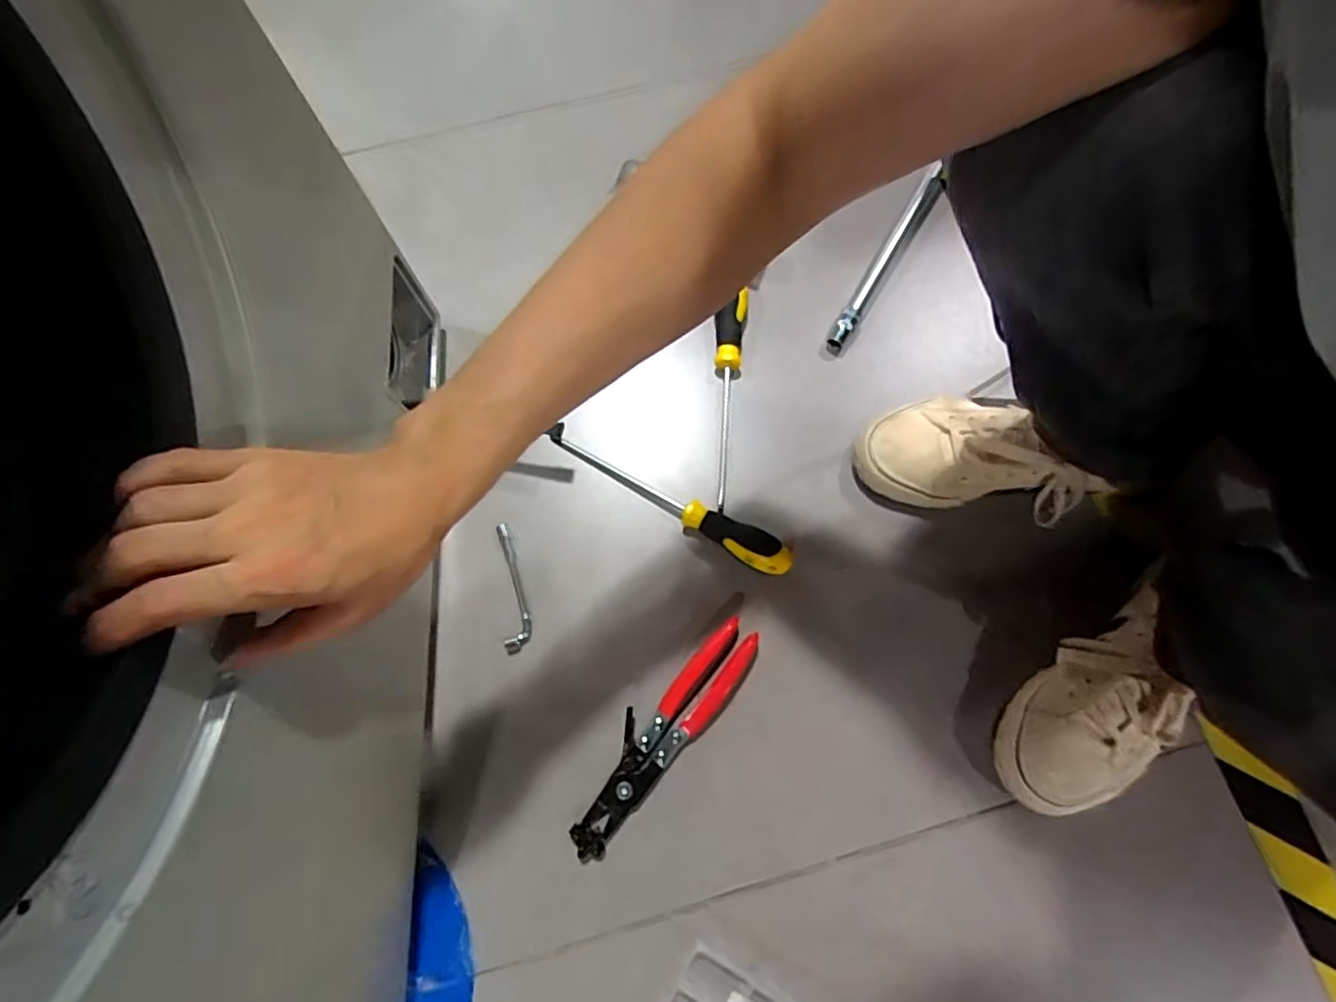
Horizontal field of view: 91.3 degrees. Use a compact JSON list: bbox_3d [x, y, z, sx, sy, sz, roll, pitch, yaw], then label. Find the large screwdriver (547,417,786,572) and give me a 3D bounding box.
[{"bbox_3d":[0.000,-0.009,0.591,0.248,0.029,0.036,33,77,8],"label":"large screwdriver"}]

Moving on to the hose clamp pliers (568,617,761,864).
[{"bbox_3d":[-0.006,0.192,0.540,0.052,0.019,0.217,40,79,10],"label":"hose clamp pliers"}]

